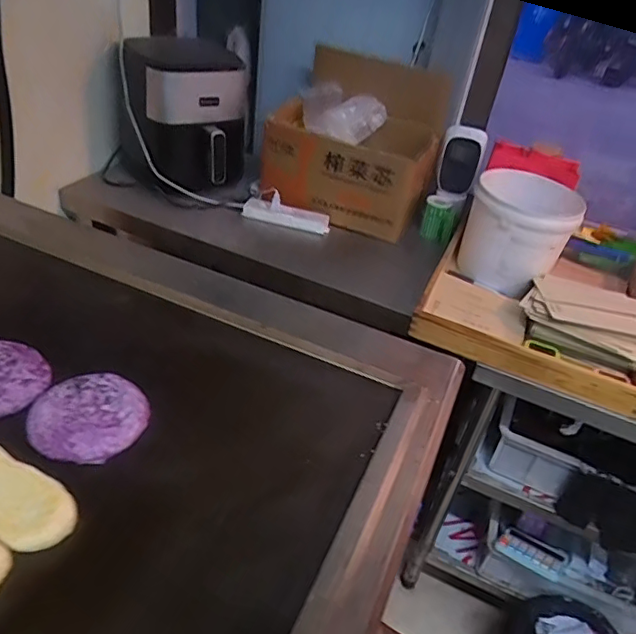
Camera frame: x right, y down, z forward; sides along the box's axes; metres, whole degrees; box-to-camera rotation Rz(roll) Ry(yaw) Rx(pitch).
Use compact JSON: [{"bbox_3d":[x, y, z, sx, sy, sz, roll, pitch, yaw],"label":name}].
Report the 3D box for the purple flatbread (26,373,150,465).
[{"bbox_3d":[-0.243,0.106,0.594,0.107,0.024,0.108,6,37,-4],"label":"purple flatbread"}]

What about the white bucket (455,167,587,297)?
[{"bbox_3d":[0.407,-0.175,1.164,0.204,0.206,0.198,19,38,13],"label":"white bucket"}]

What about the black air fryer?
[{"bbox_3d":[-0.312,-0.471,1.298,0.235,0.296,0.248,-21,46,-34],"label":"black air fryer"}]

